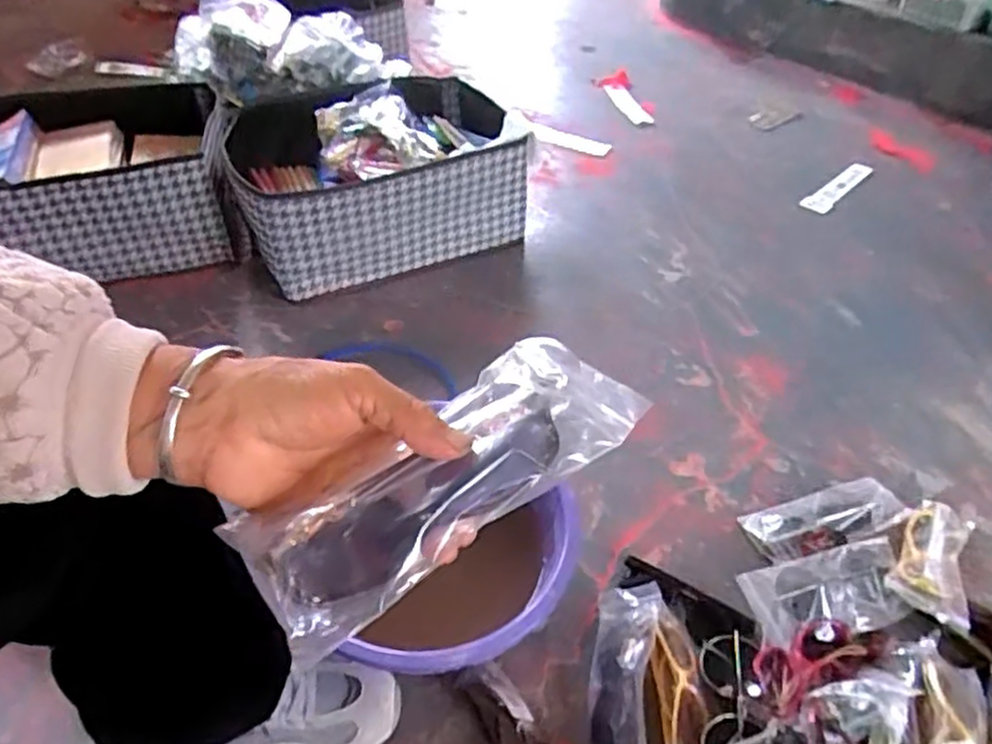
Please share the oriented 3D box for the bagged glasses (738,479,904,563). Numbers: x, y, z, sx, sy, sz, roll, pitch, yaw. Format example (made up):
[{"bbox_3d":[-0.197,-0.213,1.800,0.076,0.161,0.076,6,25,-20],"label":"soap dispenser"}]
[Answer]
[{"bbox_3d":[0.386,0.170,0.828,0.190,0.027,0.077,-11,46,-13],"label":"bagged glasses"}]

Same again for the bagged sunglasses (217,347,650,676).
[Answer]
[{"bbox_3d":[-0.019,0.041,0.307,0.178,0.025,0.070,-32,52,-30],"label":"bagged sunglasses"}]

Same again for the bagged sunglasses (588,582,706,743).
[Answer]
[{"bbox_3d":[0.145,0.282,0.683,0.108,0.041,0.177,6,43,2],"label":"bagged sunglasses"}]

